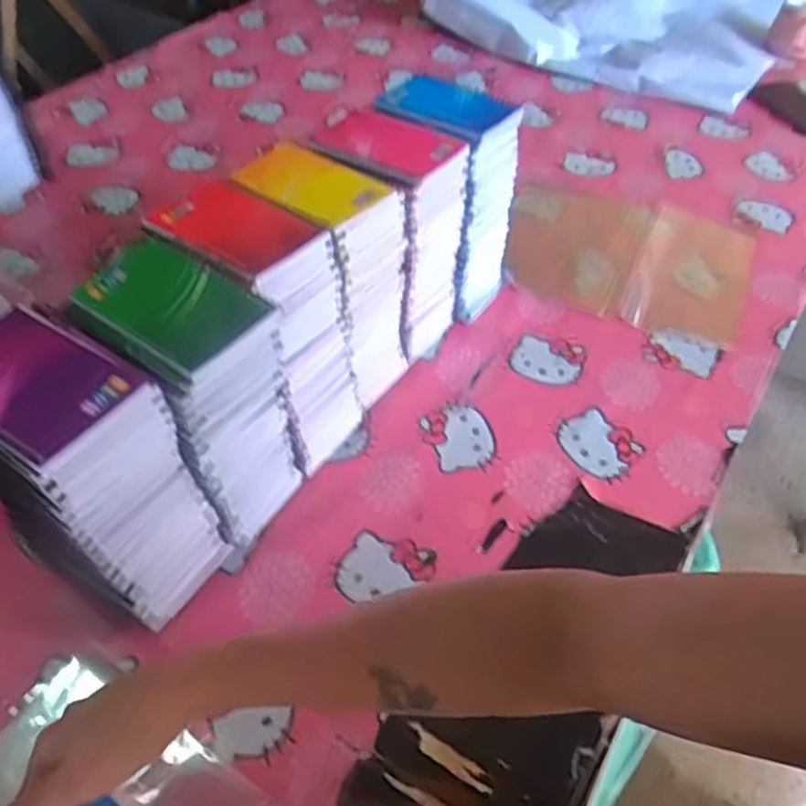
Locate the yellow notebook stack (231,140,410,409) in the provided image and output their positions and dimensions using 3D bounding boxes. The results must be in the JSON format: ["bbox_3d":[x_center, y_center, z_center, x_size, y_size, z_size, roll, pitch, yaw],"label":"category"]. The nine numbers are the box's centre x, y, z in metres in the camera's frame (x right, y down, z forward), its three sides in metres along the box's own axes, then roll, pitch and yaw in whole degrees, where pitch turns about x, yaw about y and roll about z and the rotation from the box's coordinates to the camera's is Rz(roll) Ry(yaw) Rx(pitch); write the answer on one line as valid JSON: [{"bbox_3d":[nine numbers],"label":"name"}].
[{"bbox_3d":[-0.071,-0.111,0.700,0.122,0.239,0.098,27,54,23],"label":"yellow notebook stack"}]

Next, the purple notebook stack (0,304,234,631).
[{"bbox_3d":[-0.224,0.062,0.538,0.127,0.245,0.097,28,54,24],"label":"purple notebook stack"}]

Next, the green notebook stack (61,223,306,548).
[{"bbox_3d":[-0.159,0.011,0.583,0.128,0.246,0.102,27,54,23],"label":"green notebook stack"}]

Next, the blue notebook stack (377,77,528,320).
[{"bbox_3d":[0.045,-0.220,0.795,0.134,0.232,0.100,29,54,24],"label":"blue notebook stack"}]

